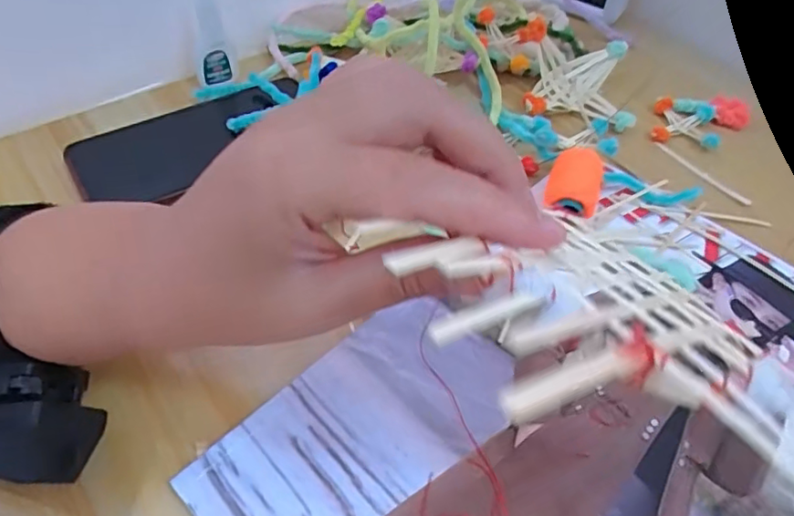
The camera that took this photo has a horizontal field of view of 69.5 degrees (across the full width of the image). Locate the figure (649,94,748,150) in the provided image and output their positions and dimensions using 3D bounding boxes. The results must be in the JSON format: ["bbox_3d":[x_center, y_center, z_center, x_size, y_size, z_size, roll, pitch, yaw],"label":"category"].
[{"bbox_3d":[0.229,-0.104,0.428,0.075,0.012,0.050,5,51,0],"label":"figure"}]

